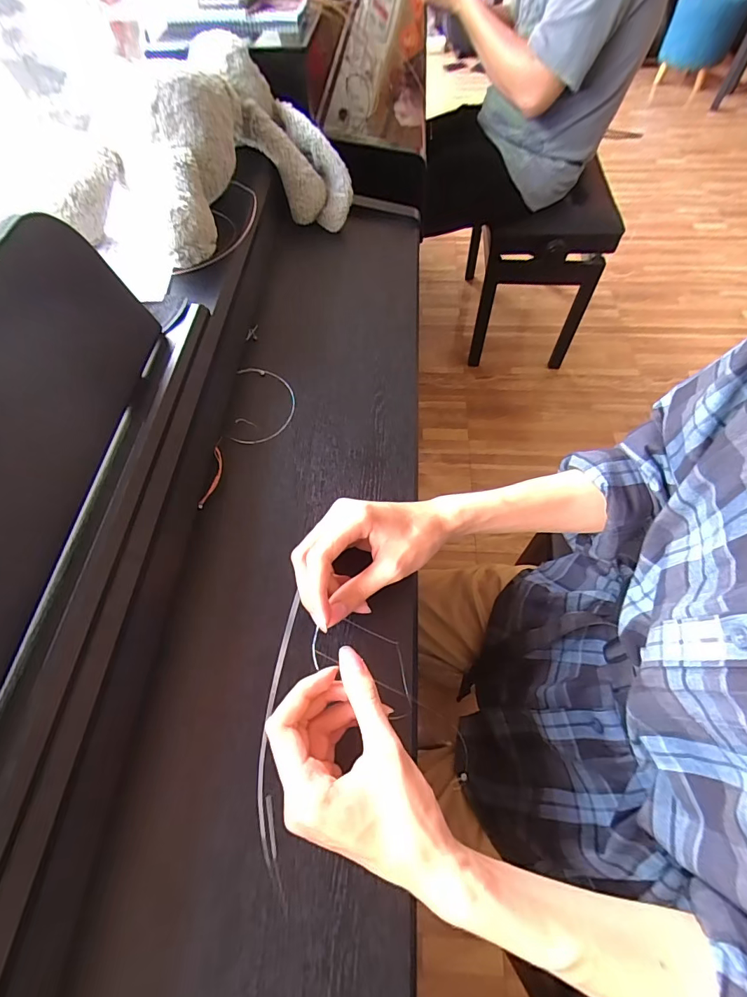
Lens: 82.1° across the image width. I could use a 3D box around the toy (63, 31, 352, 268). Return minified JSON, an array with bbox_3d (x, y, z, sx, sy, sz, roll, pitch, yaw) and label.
[{"bbox_3d":[-0.167,-0.390,0.513,0.193,0.159,0.359,18,63,12],"label":"toy"}]

